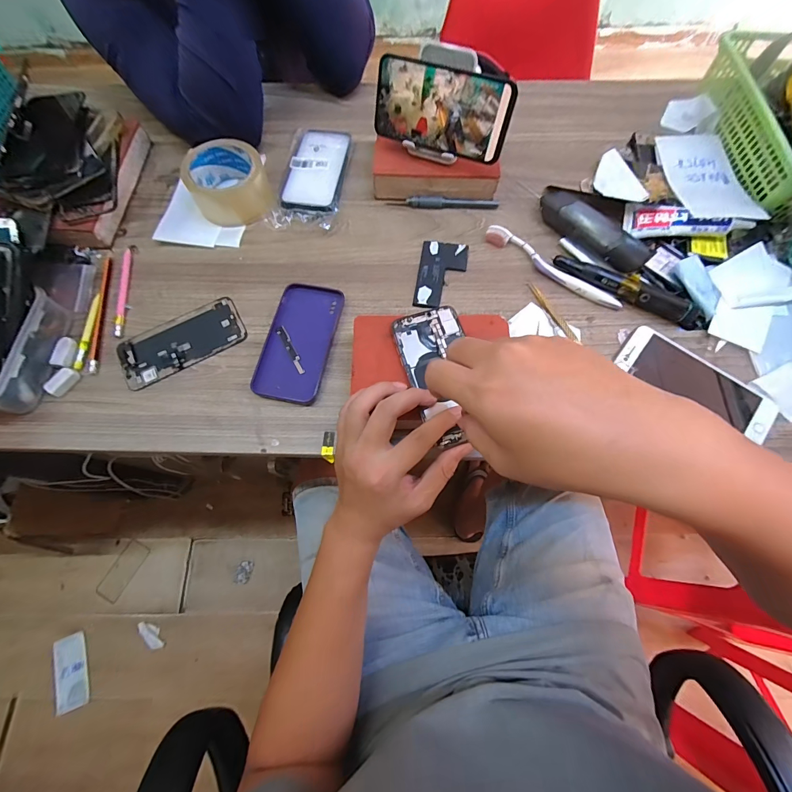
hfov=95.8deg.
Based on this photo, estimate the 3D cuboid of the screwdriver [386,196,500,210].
[{"bbox_3d":[0.063,-0.255,0.472,0.142,0.012,0.013,2,70,2],"label":"screwdriver"}]

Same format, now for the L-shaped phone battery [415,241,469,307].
[{"bbox_3d":[0.056,-0.148,0.436,0.056,0.007,0.095,9,71,5],"label":"L-shaped phone battery"}]

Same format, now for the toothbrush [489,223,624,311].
[{"bbox_3d":[0.186,-0.156,0.428,0.178,0.014,0.022,38,75,13],"label":"toothbrush"}]

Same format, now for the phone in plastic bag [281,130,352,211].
[{"bbox_3d":[-0.107,-0.310,0.489,0.073,0.009,0.143,8,71,4],"label":"phone in plastic bag"}]

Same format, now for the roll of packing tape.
[{"bbox_3d":[-0.215,-0.275,0.460,0.093,0.053,0.090,0,70,1],"label":"roll of packing tape"}]

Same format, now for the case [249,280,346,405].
[{"bbox_3d":[-0.110,-0.063,0.409,0.073,0.010,0.145,11,71,5],"label":"case"}]

